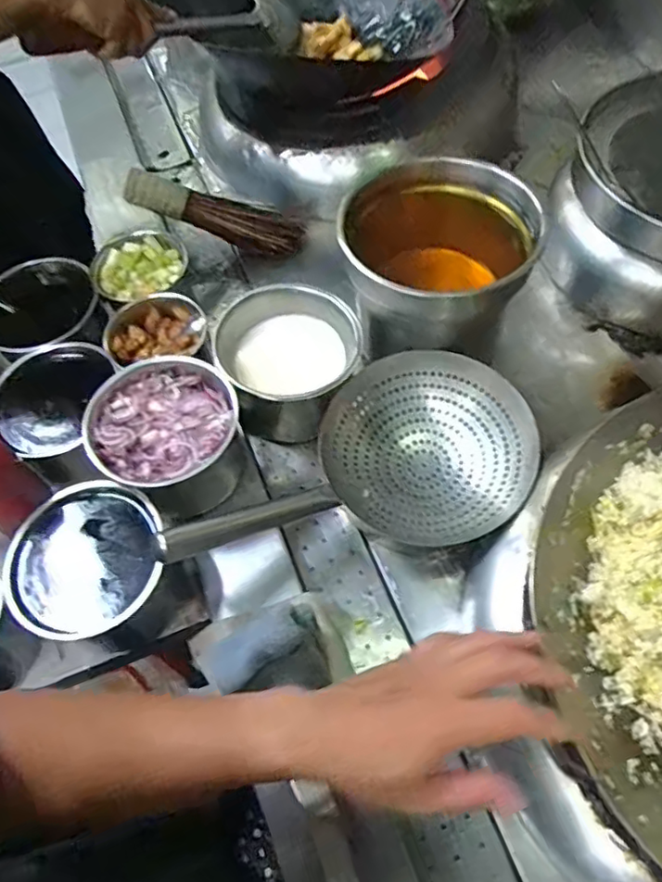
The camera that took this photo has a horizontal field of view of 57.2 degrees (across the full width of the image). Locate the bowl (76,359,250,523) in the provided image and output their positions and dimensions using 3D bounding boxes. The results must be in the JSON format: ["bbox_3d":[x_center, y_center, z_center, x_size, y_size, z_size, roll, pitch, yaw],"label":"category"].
[{"bbox_3d":[-0.182,-0.005,0.698,0.159,0.096,0.156,-1,61,2],"label":"bowl"}]

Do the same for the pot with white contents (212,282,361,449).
[{"bbox_3d":[-0.052,-0.102,0.784,0.175,0.109,0.172,-1,61,2],"label":"pot with white contents"}]

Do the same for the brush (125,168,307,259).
[{"bbox_3d":[-0.175,-0.351,0.950,0.267,0.070,0.056,14,59,-16],"label":"brush"}]

